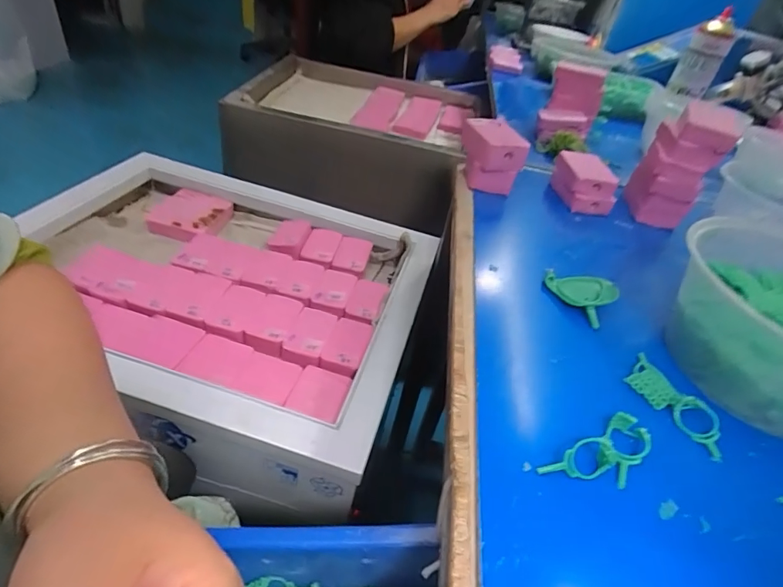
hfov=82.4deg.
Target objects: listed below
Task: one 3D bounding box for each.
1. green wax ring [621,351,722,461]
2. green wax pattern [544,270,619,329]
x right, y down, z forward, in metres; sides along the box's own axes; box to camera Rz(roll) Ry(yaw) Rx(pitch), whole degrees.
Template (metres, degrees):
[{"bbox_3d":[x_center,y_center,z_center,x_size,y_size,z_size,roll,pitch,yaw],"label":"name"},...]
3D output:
[{"bbox_3d":[0.181,0.068,0.283,0.032,0.011,0.068,-19,49,-32],"label":"green wax ring"},{"bbox_3d":[0.145,-0.001,0.350,0.054,0.015,0.043,30,43,21],"label":"green wax pattern"}]

